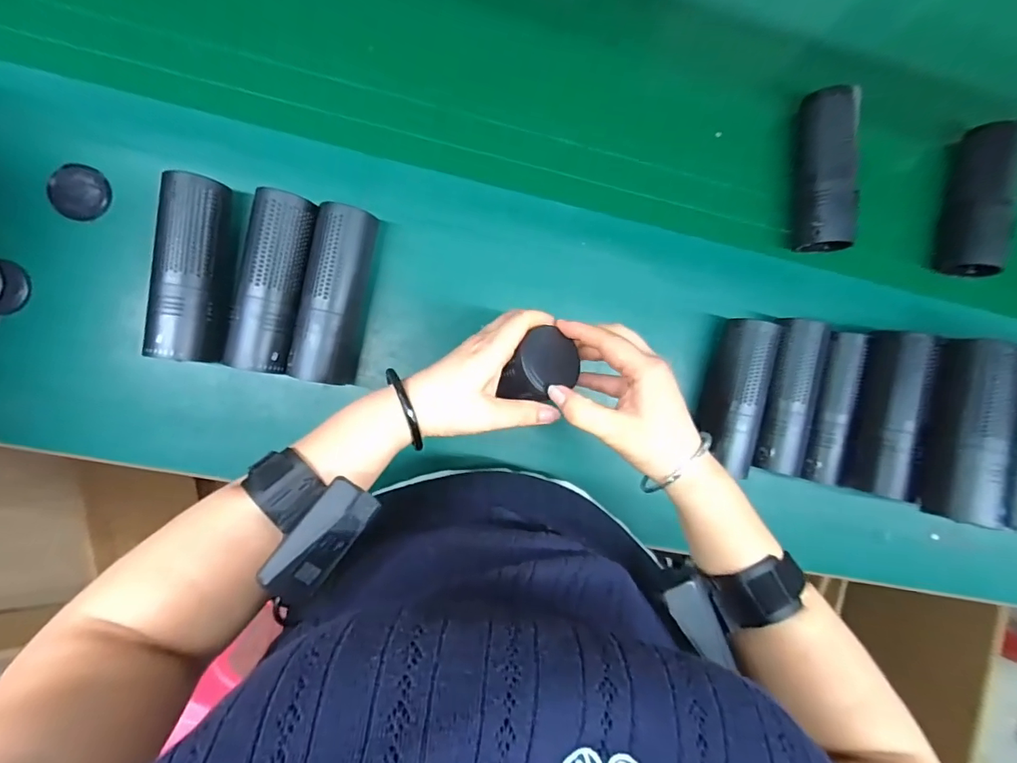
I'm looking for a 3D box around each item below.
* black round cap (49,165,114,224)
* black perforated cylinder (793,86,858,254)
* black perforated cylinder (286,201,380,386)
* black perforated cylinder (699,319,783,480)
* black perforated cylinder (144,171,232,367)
[{"bbox_3d":[-0.402,-0.177,0.450,0.054,0.007,0.049,15,90,-8],"label":"black round cap"},{"bbox_3d":[0.345,-0.227,0.522,0.041,0.048,0.169,3,91,-8],"label":"black perforated cylinder"},{"bbox_3d":[-0.164,-0.080,0.462,0.057,0.047,0.163,11,90,-8],"label":"black perforated cylinder"},{"bbox_3d":[0.242,0.015,0.509,0.050,0.044,0.157,17,89,-8],"label":"black perforated cylinder"},{"bbox_3d":[-0.285,-0.101,0.446,0.056,0.054,0.162,7,91,-8],"label":"black perforated cylinder"}]

